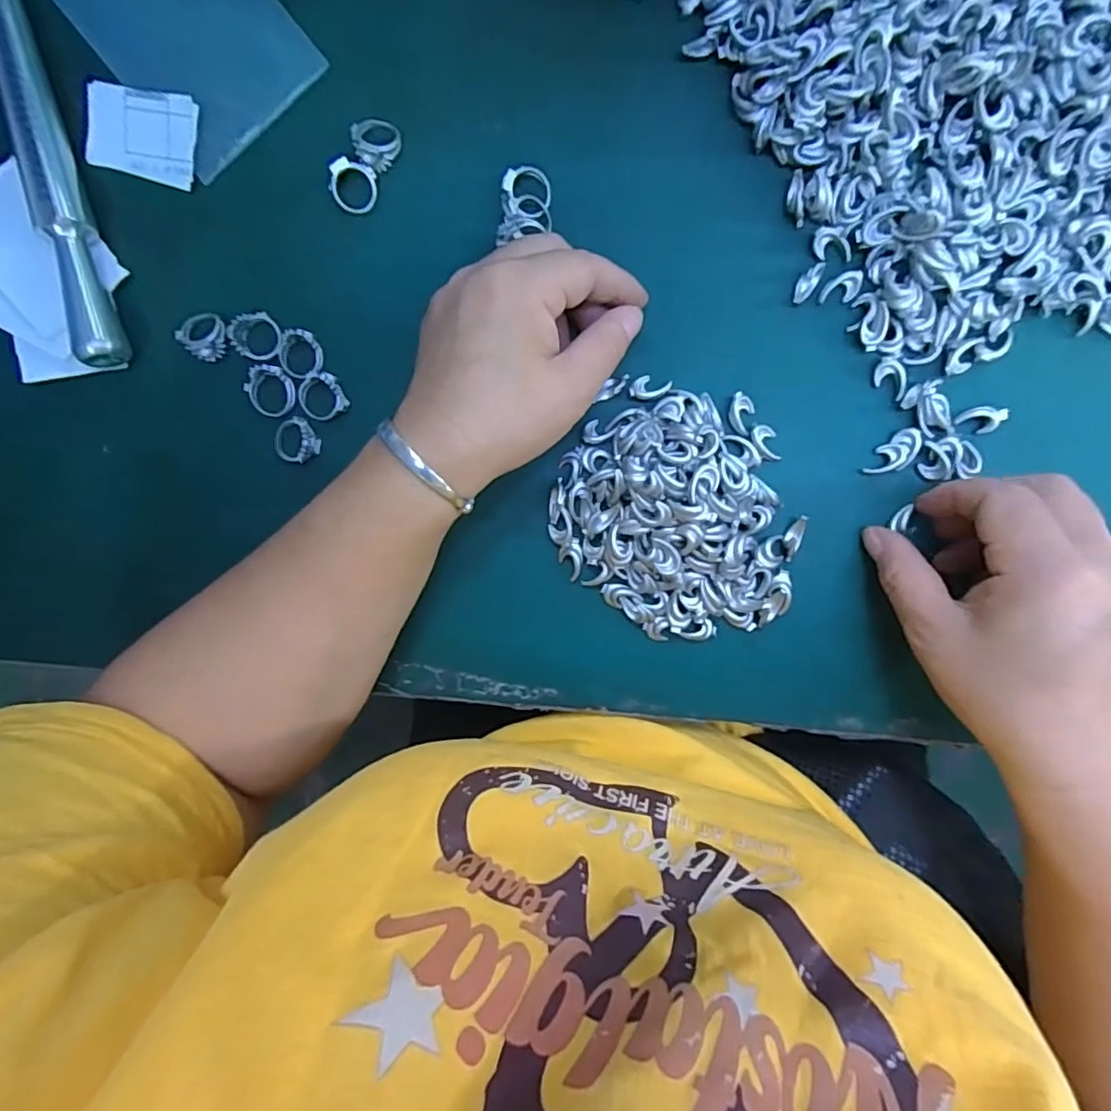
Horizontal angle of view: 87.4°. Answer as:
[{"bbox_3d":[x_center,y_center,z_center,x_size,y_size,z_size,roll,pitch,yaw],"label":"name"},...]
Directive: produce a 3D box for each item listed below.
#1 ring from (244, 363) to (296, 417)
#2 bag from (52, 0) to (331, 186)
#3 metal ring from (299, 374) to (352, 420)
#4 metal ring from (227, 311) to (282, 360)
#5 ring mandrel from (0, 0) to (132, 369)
[{"bbox_3d":[-0.138,-0.079,0.281,0.023,0.005,0.024,1,121,1],"label":"ring"},{"bbox_3d":[-0.173,-0.247,0.267,0.078,0.006,0.122,-39,93,6],"label":"bag"},{"bbox_3d":[-0.113,-0.076,0.280,0.021,0.009,0.020,0,96,3],"label":"metal ring"},{"bbox_3d":[-0.144,-0.105,0.277,0.026,0.008,0.022,-1,96,3],"label":"metal ring"},{"bbox_3d":[-0.237,-0.202,0.264,0.016,0.023,0.226,-12,95,4],"label":"ring mandrel"}]

